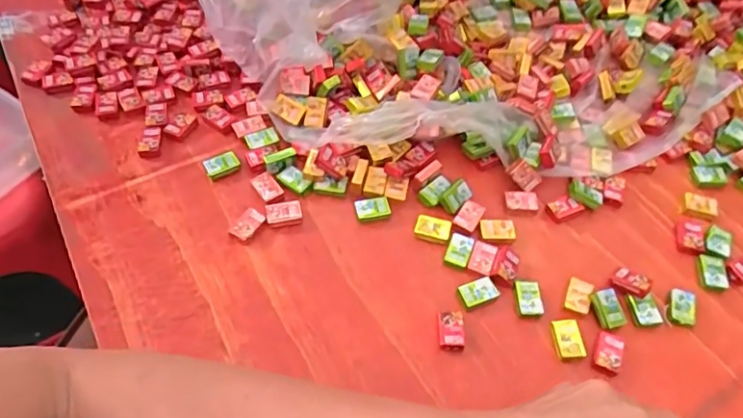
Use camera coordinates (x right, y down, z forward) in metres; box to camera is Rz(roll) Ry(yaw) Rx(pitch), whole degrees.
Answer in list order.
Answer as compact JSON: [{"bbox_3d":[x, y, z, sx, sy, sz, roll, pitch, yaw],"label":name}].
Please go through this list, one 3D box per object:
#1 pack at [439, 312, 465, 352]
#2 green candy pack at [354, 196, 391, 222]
[{"bbox_3d":[0.054,0.082,0.366,0.017,0.008,0.026,2,56,-1],"label":"pack"},{"bbox_3d":[0.001,0.000,0.417,0.026,0.007,0.016,-13,58,-11],"label":"green candy pack"}]

